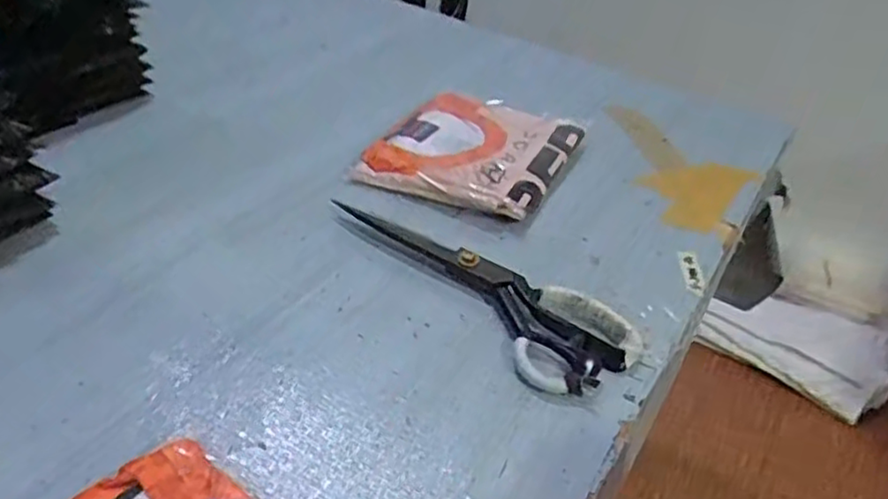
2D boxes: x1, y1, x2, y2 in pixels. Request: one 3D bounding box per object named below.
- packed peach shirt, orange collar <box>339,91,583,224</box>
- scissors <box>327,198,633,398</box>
[{"bbox_3d":[0.033,-0.113,0.749,0.195,0.026,0.216,17,38,15],"label":"packed peach shirt, orange collar"},{"bbox_3d":[0.030,0.022,0.567,0.091,0.021,0.272,-25,46,-34],"label":"scissors"}]

